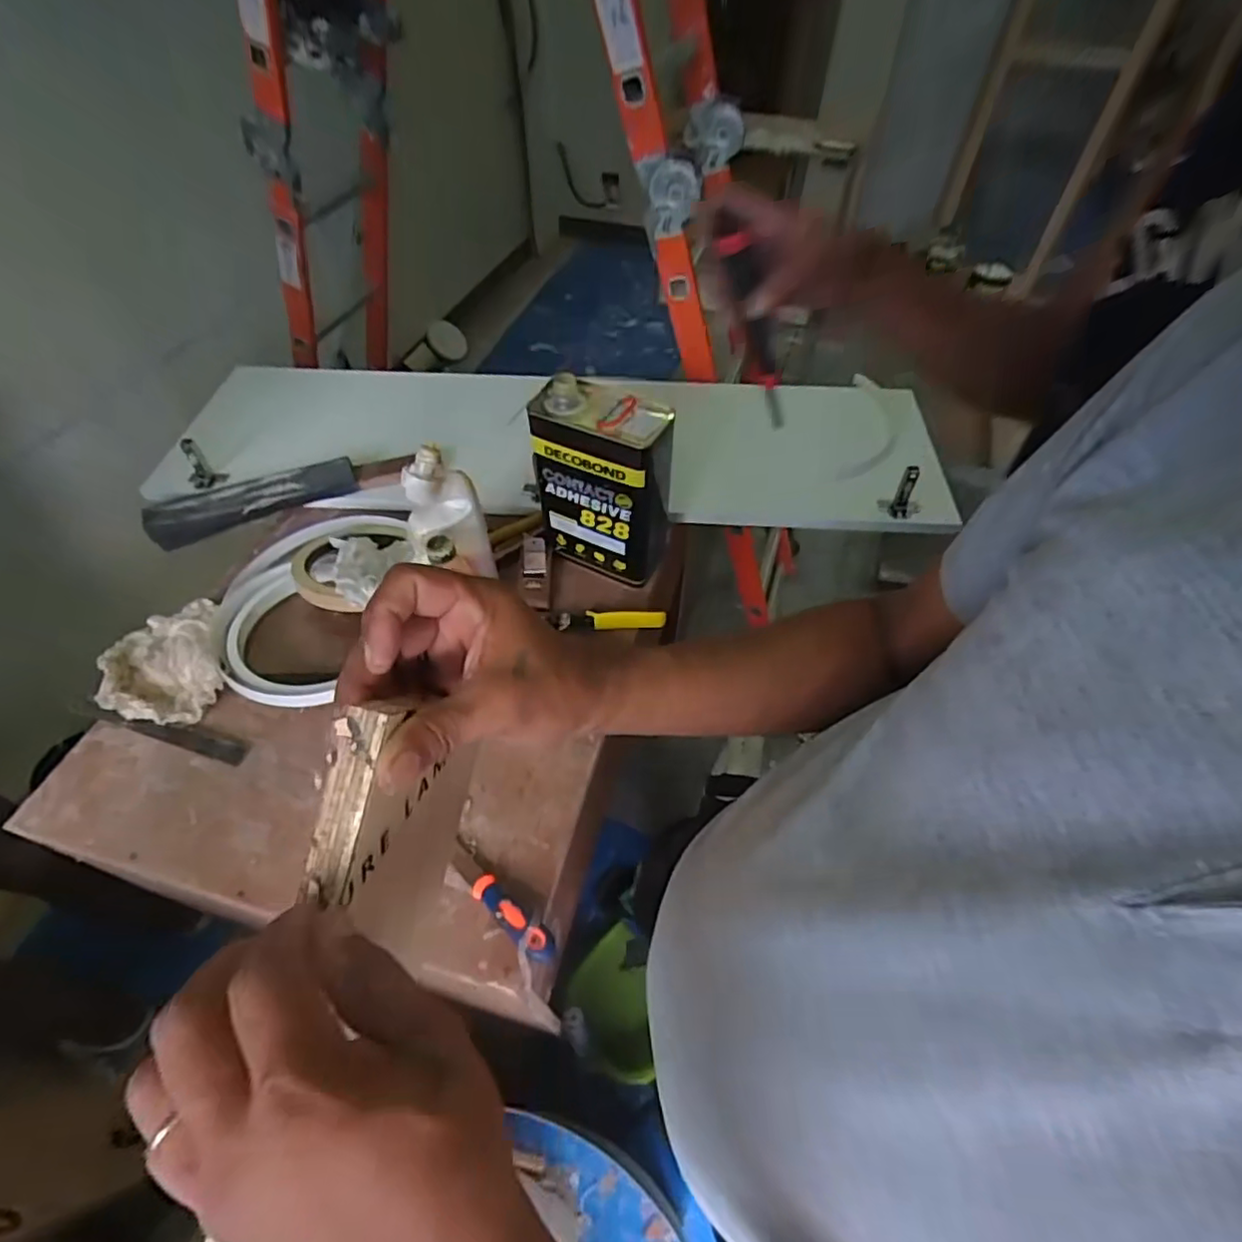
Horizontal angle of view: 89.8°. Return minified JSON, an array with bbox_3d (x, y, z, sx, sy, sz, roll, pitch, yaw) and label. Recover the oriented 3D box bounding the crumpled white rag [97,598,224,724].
[{"bbox_3d":[-0.577,0.056,0.790,0.134,0.039,0.170,-19,55,-14],"label":"crumpled white rag"}]

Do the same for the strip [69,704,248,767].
[{"bbox_3d":[-0.560,0.130,0.752,0.238,0.008,0.026,14,57,10],"label":"strip"}]

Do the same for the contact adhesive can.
[{"bbox_3d":[-0.020,-0.181,0.824,0.151,0.256,0.095,24,56,17],"label":"contact adhesive can"}]

